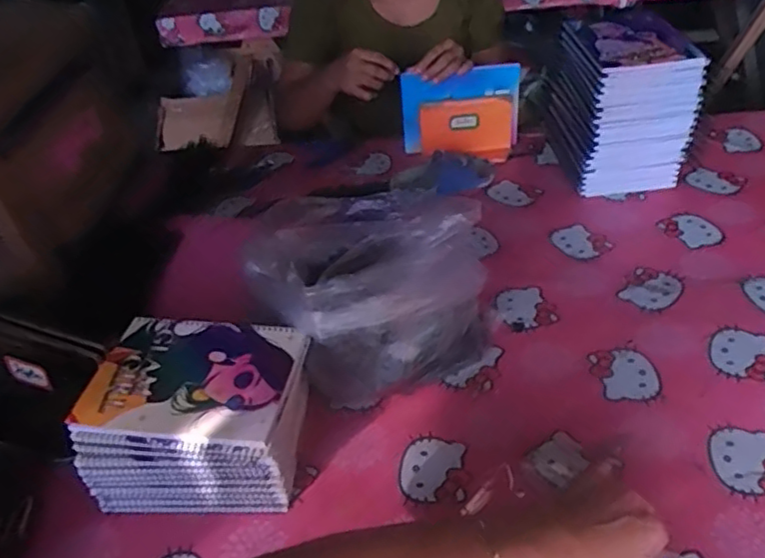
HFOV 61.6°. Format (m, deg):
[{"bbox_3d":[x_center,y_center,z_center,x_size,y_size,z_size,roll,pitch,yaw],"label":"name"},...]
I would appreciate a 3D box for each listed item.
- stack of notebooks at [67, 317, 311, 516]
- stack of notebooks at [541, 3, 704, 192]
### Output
[{"bbox_3d":[-0.182,0.148,0.666,0.194,0.132,0.159,3,41,12],"label":"stack of notebooks"},{"bbox_3d":[0.385,-0.286,1.051,0.177,0.214,0.217,-8,40,-1],"label":"stack of notebooks"}]

